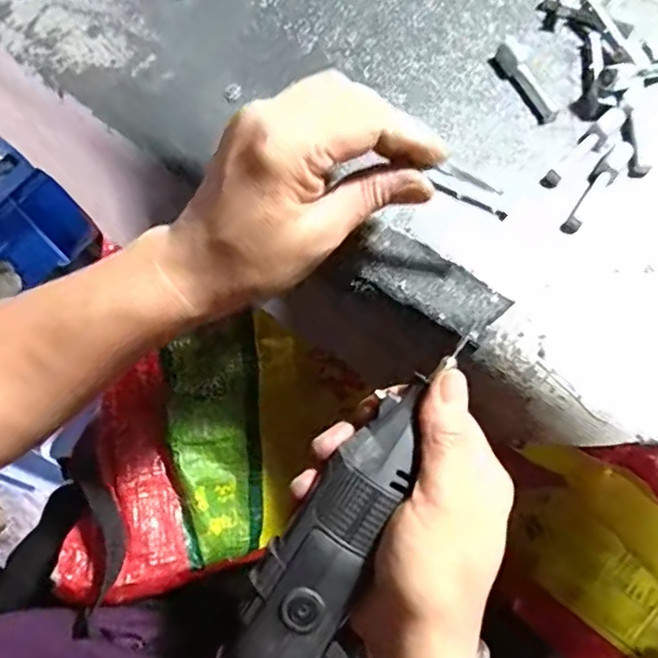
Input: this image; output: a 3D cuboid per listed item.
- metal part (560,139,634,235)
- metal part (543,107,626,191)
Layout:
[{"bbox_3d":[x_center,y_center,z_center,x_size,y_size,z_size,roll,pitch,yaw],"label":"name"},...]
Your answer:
[{"bbox_3d":[0.150,-0.080,0.328,0.013,0.006,0.067,36,74,14],"label":"metal part"},{"bbox_3d":[0.147,-0.105,0.337,0.066,0.009,0.012,-40,73,-13],"label":"metal part"}]

